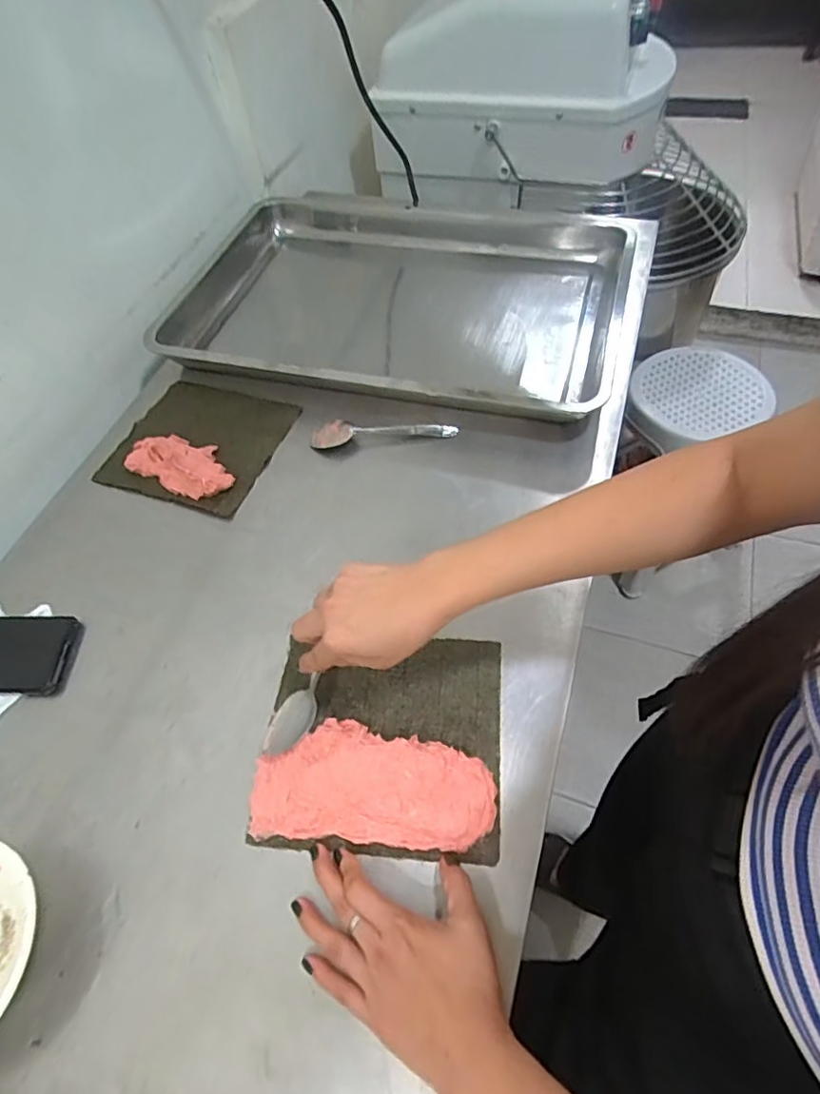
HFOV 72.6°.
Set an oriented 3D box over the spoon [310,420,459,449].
[{"bbox_3d":[-0.031,-0.134,0.650,0.167,0.018,0.033,-3,54,3],"label":"spoon"}]

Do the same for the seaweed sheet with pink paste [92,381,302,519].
[{"bbox_3d":[-0.256,-0.133,0.674,0.186,0.032,0.180,14,57,15],"label":"seaweed sheet with pink paste"}]

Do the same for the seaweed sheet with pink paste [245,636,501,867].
[{"bbox_3d":[-0.023,0.156,0.465,0.191,0.018,0.172,2,54,6],"label":"seaweed sheet with pink paste"}]

